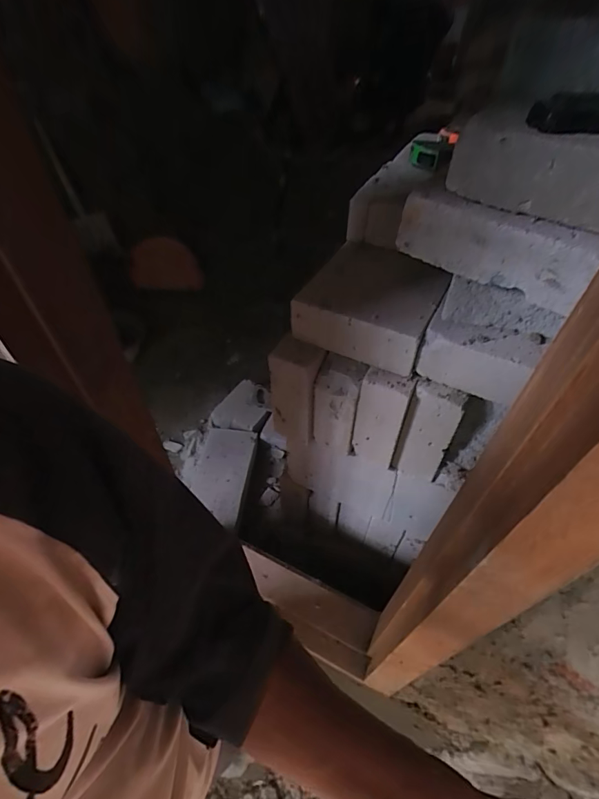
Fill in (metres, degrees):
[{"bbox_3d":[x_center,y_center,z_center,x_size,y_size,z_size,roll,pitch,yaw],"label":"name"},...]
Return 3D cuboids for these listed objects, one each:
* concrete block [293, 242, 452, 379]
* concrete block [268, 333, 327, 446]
[{"bbox_3d":[0.112,-0.159,0.654,0.210,0.080,0.199,22,53,17],"label":"concrete block"},{"bbox_3d":[-0.008,-0.009,0.701,0.079,0.195,0.050,21,52,16],"label":"concrete block"}]

